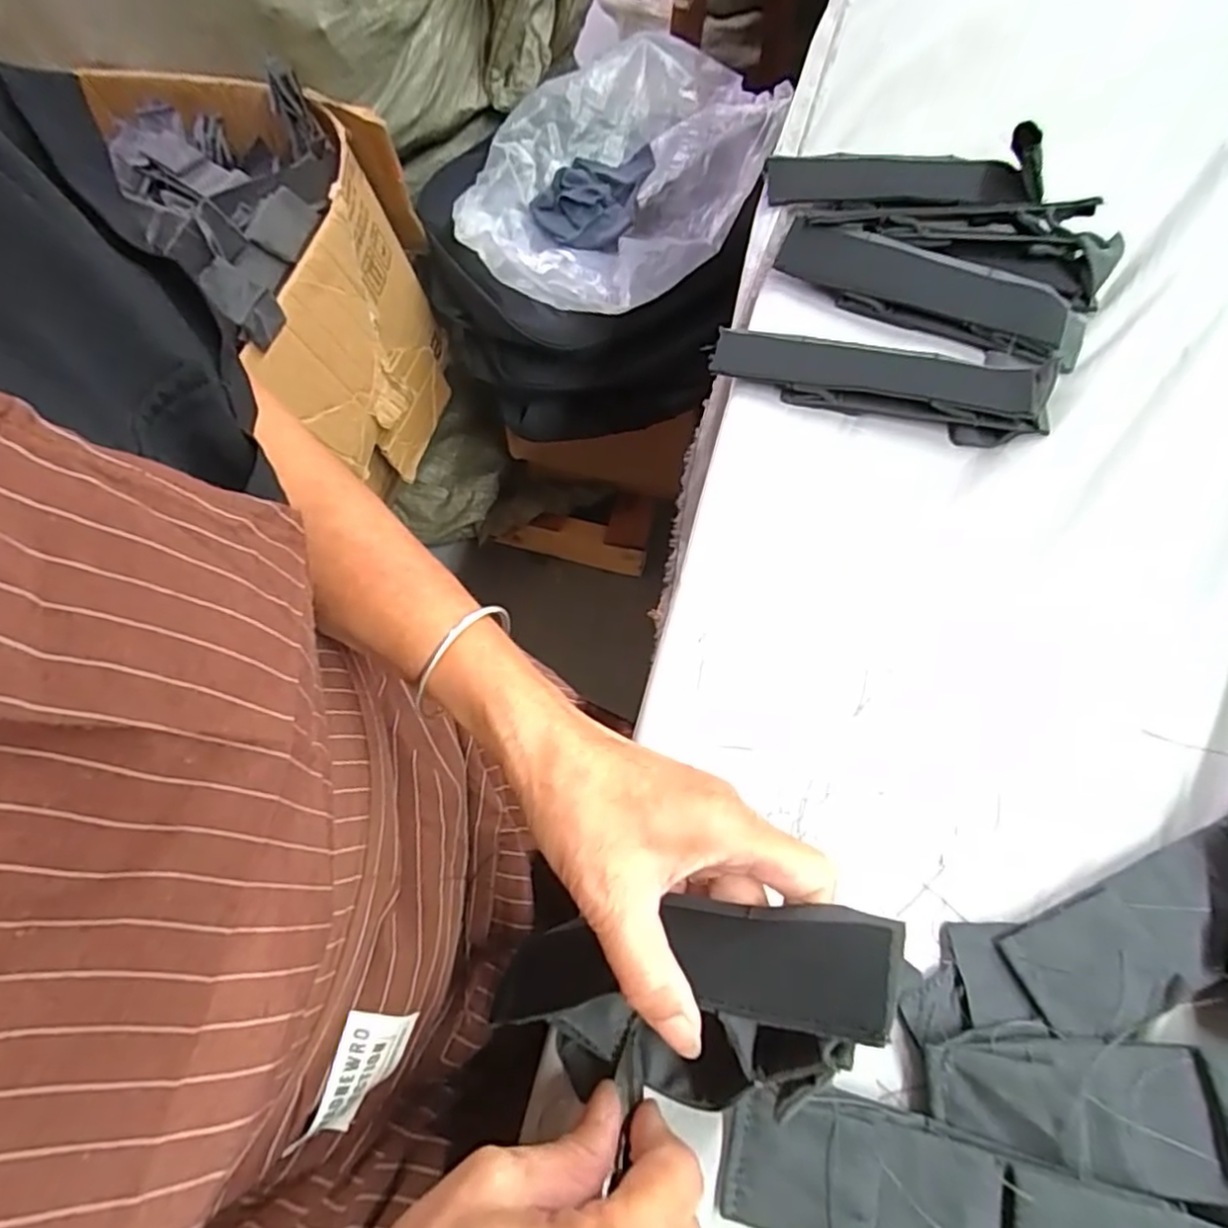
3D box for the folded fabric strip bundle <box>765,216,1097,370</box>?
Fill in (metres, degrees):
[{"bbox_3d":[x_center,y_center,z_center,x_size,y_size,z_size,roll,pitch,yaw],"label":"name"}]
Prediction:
[{"bbox_3d":[0.204,-0.211,0.434,0.194,0.023,0.052,23,68,14],"label":"folded fabric strip bundle"}]

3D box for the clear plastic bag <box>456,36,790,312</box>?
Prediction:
[{"bbox_3d":[-0.002,-0.569,0.864,0.405,0.129,0.327,-41,68,-15],"label":"clear plastic bag"}]

